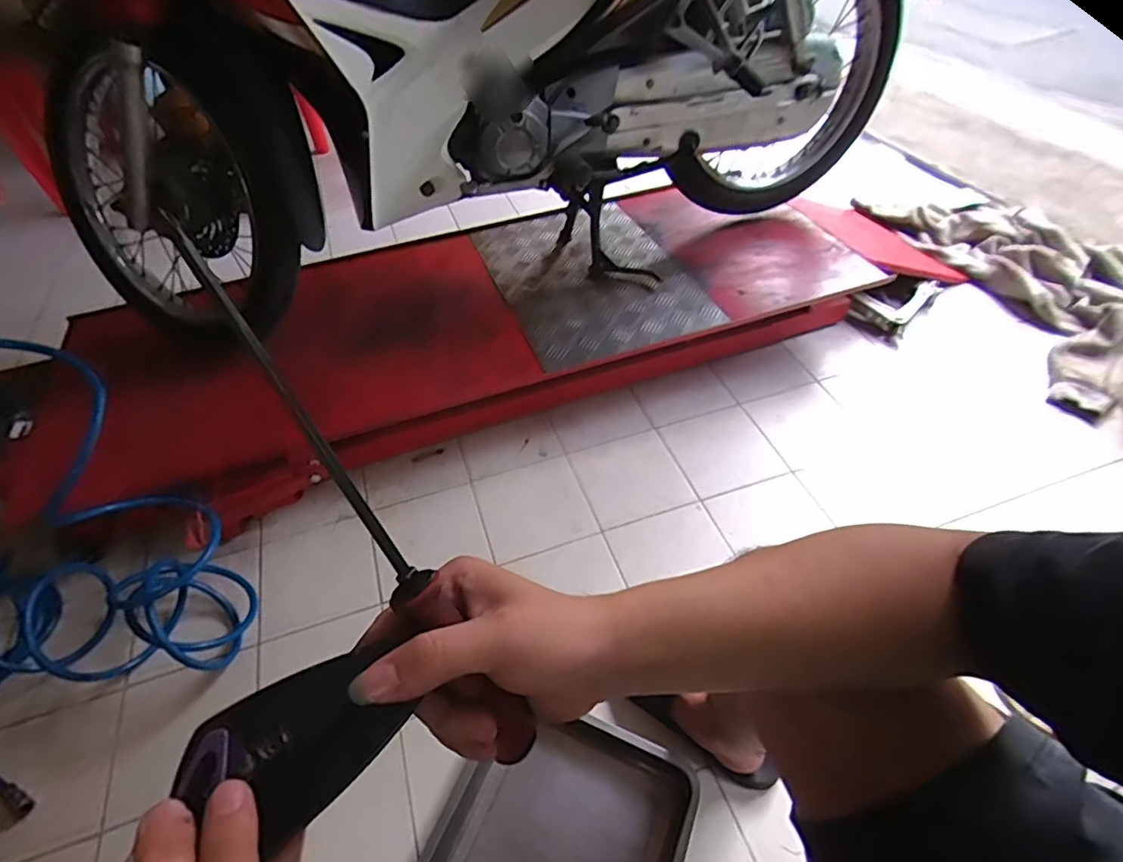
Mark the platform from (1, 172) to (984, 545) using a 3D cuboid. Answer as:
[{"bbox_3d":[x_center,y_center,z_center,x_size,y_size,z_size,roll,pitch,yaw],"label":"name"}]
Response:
[{"bbox_3d":[-0.041,-0.274,1.308,1.900,0.208,0.615,-21,50,-15],"label":"platform"}]

